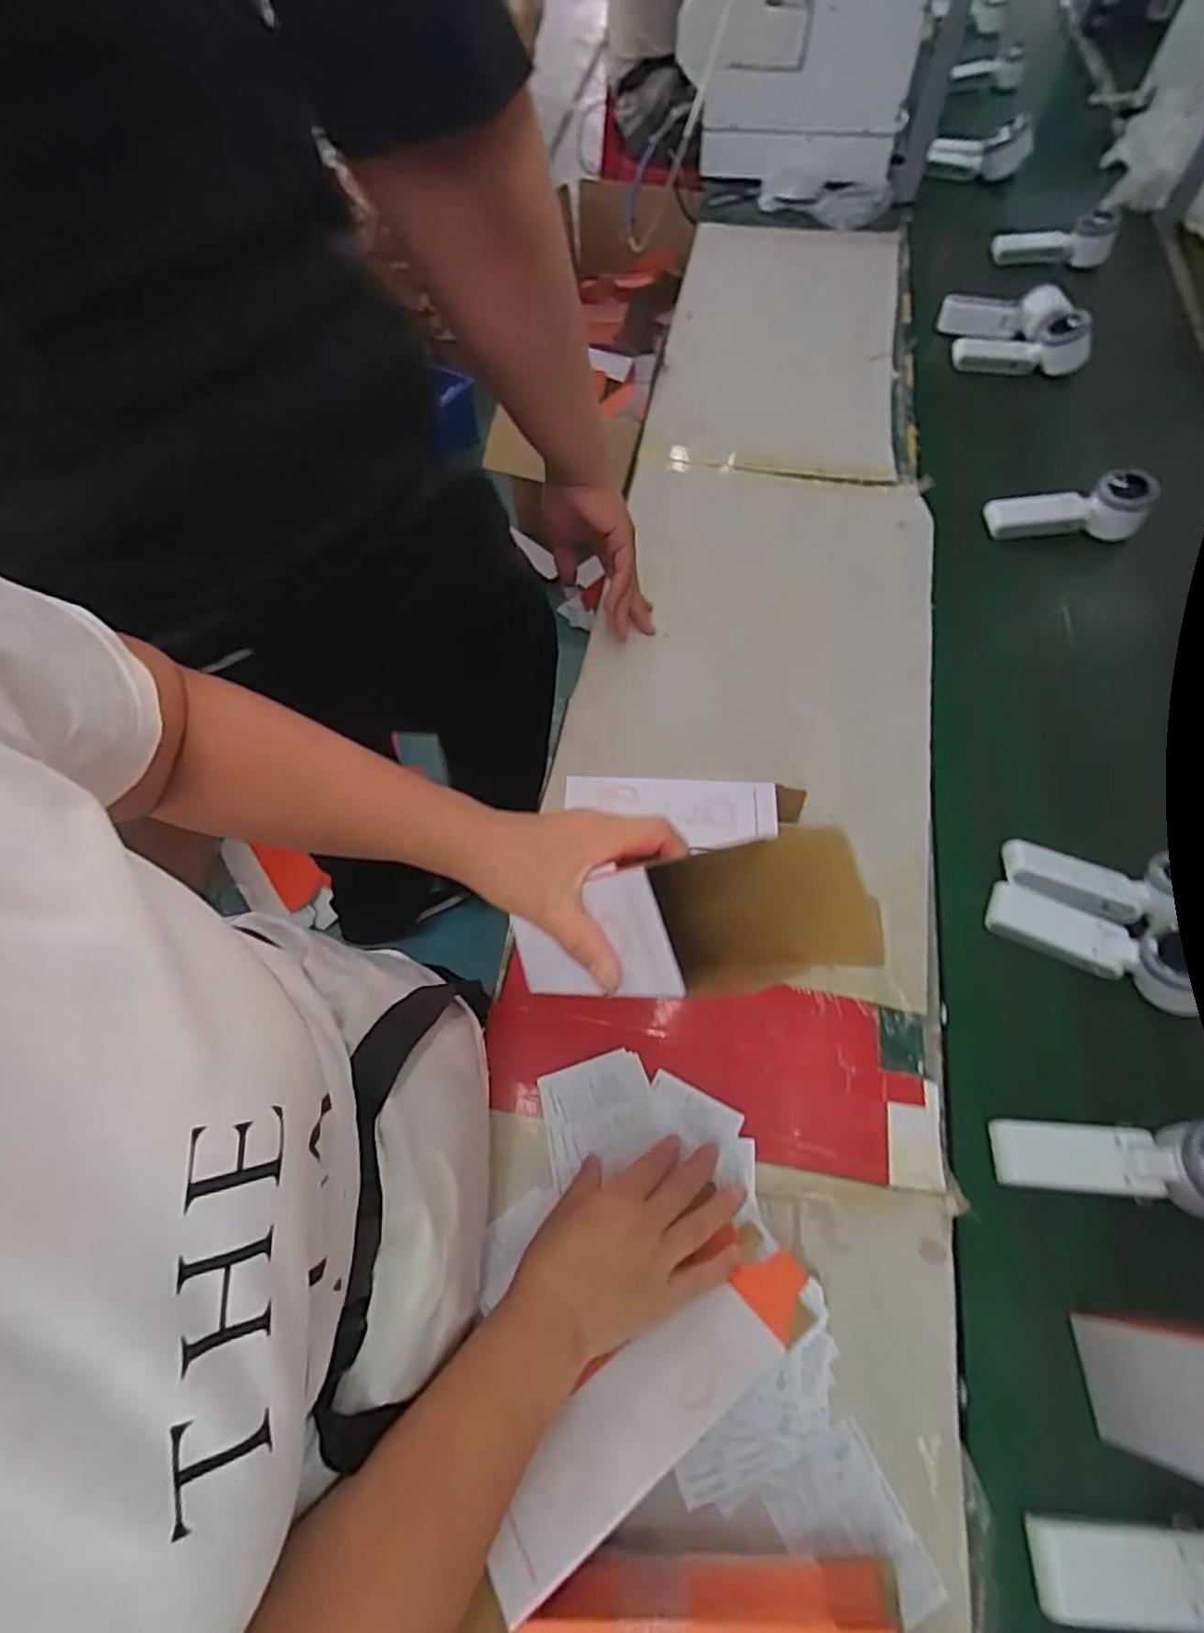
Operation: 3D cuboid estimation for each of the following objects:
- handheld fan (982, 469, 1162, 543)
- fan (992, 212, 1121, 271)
[{"bbox_3d":[0.534,-0.348,0.803,0.171,0.064,0.051,-1,60,16],"label":"handheld fan"},{"bbox_3d":[0.700,-0.901,1.077,0.163,0.053,0.063,0,61,2],"label":"fan"}]

